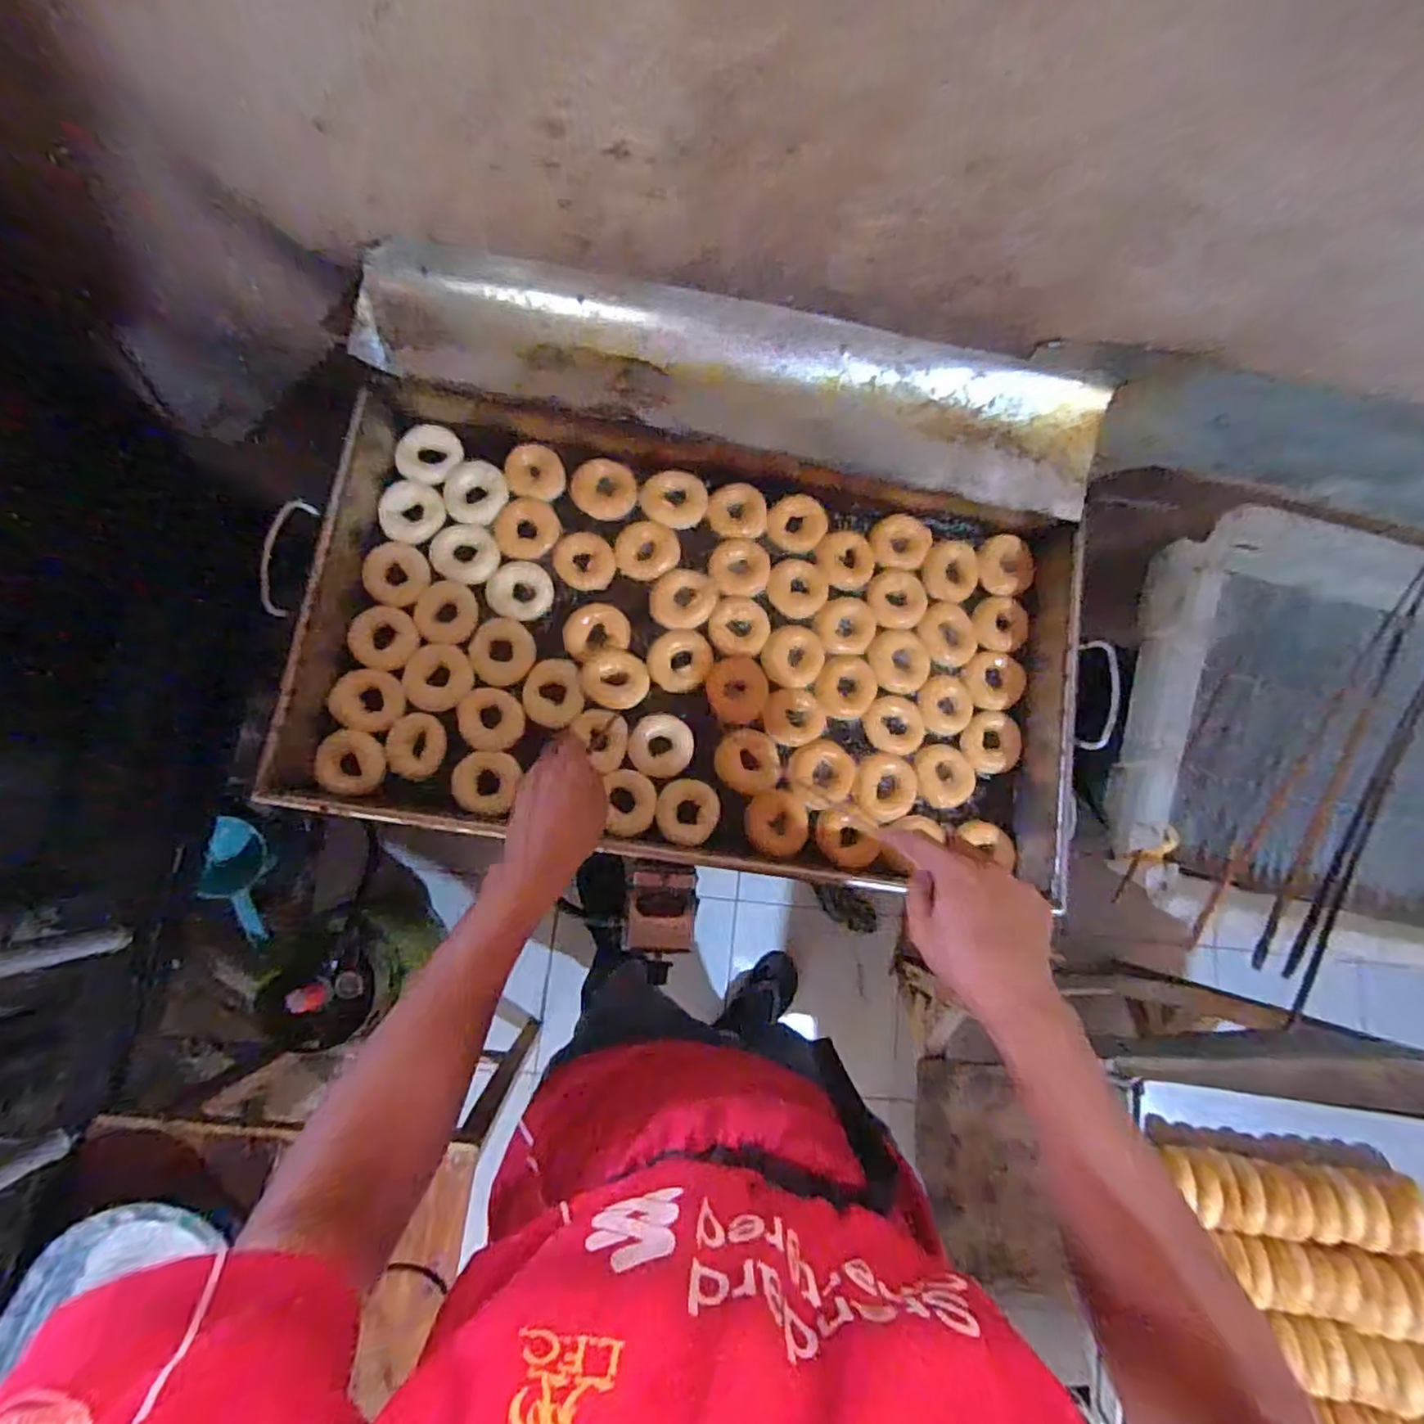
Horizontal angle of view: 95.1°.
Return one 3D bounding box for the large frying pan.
[{"bbox_3d":[-0.001,-0.134,0.732,0.843,0.149,0.585,8,82,-6],"label":"large frying pan"}]

